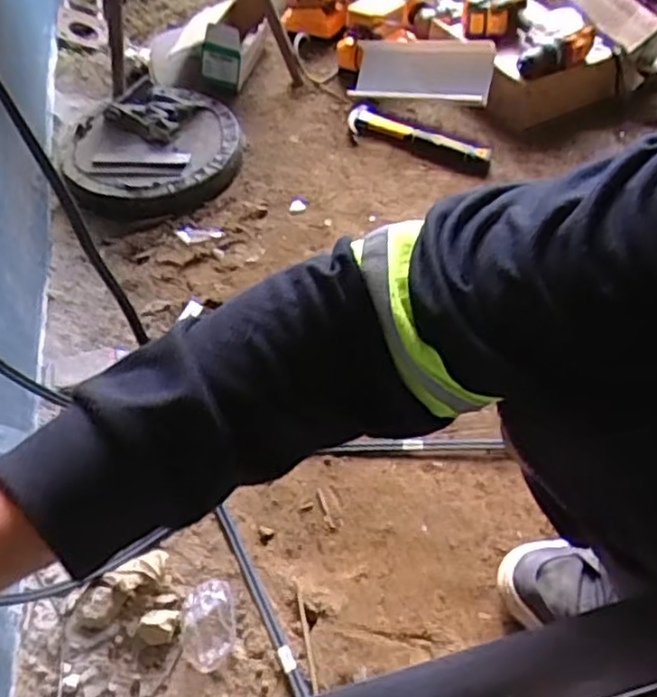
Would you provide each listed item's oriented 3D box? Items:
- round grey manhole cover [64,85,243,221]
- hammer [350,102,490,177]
[{"bbox_3d":[-0.300,-0.342,1.204,0.288,0.063,0.275,-2,52,2],"label":"round grey manhole cover"},{"bbox_3d":[0.149,-0.360,1.209,0.270,0.030,0.078,26,58,21],"label":"hammer"}]

